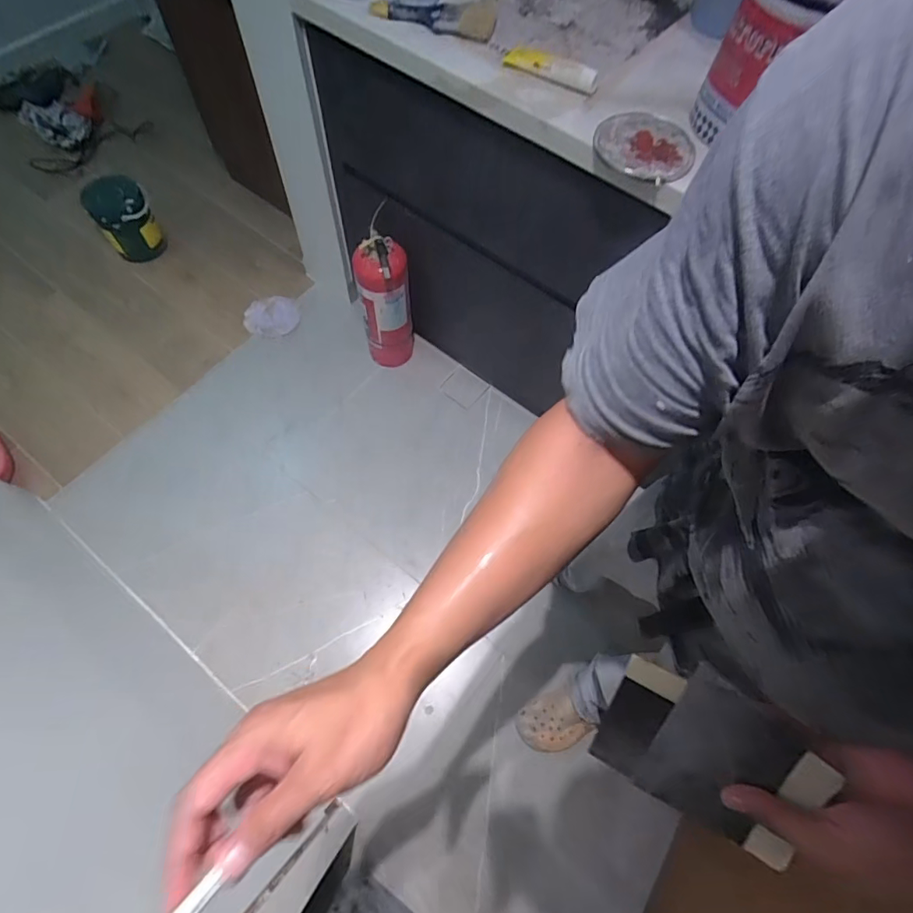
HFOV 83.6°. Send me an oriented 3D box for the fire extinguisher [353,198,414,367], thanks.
[{"bbox_3d":[-0.200,-0.438,1.465,0.142,0.463,0.135,-3,66,-5],"label":"fire extinguisher"}]

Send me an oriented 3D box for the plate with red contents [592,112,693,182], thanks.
[{"bbox_3d":[0.284,-0.476,0.777,0.142,0.015,0.137,0,66,0],"label":"plate with red contents"}]

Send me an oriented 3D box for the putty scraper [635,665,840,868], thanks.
[{"bbox_3d":[0.192,0.218,0.359,0.096,0.015,0.106,28,104,21],"label":"putty scraper"}]

